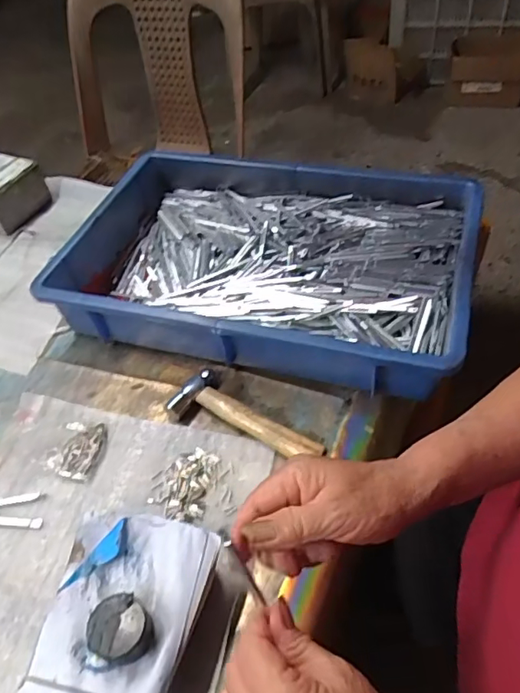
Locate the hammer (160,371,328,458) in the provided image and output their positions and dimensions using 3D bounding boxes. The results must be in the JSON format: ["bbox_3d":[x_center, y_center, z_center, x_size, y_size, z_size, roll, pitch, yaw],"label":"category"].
[{"bbox_3d":[-0.017,0.073,0.498,0.148,0.018,0.056,27,55,27],"label":"hammer"}]

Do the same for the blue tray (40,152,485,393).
[{"bbox_3d":[0.009,-0.095,0.603,0.430,0.087,0.279,11,50,16],"label":"blue tray"}]

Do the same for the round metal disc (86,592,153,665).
[{"bbox_3d":[-0.092,0.187,0.348,0.037,0.021,0.038,-4,48,4],"label":"round metal disc"}]

